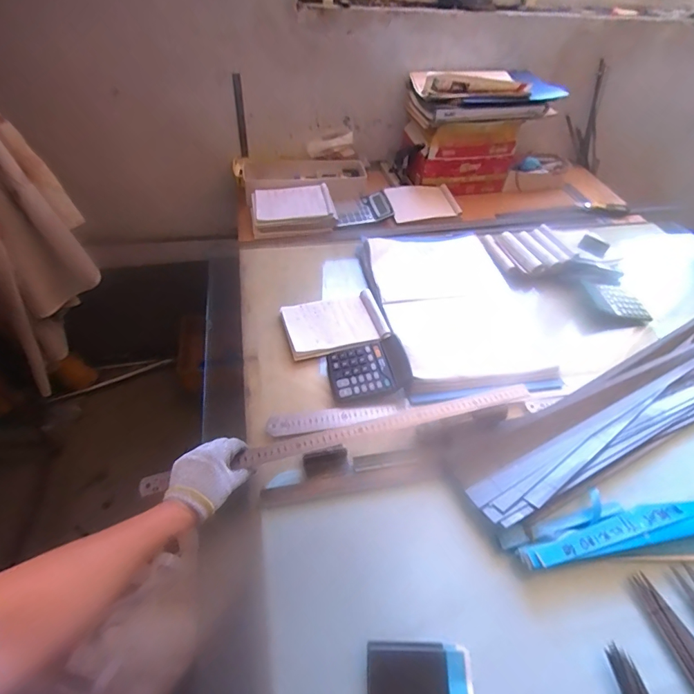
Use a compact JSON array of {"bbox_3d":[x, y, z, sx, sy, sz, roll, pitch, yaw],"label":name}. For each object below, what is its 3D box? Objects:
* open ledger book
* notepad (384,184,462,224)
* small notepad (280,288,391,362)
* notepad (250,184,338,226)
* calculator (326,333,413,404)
[{"bbox_3d":[0.227,-0.091,0.916,0.337,0.047,0.498,-4,48,-15],"label":"open ledger book"},{"bbox_3d":[0.211,-0.415,1.200,0.205,0.031,0.141,-14,50,-17],"label":"notepad"},{"bbox_3d":[-0.027,-0.049,0.851,0.195,0.029,0.145,-9,51,-13],"label":"small notepad"},{"bbox_3d":[-0.142,-0.382,1.108,0.207,0.024,0.138,-9,54,-10],"label":"notepad"},{"bbox_3d":[0.039,0.037,0.771,0.145,0.036,0.118,-10,51,-14],"label":"calculator"}]

